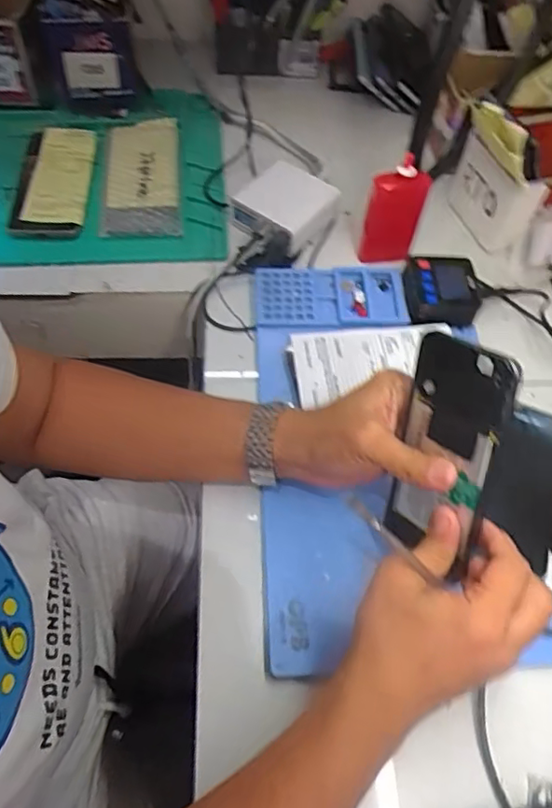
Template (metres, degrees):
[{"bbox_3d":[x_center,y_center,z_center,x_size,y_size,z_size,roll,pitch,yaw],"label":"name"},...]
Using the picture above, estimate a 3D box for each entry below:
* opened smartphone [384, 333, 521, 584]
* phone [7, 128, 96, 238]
[{"bbox_3d":[0.113,0.035,0.387,0.011,0.157,0.072,-12,30,-33],"label":"opened smartphone"},{"bbox_3d":[-0.253,-0.255,0.658,0.083,0.016,0.166,-2,59,-4],"label":"phone"}]

